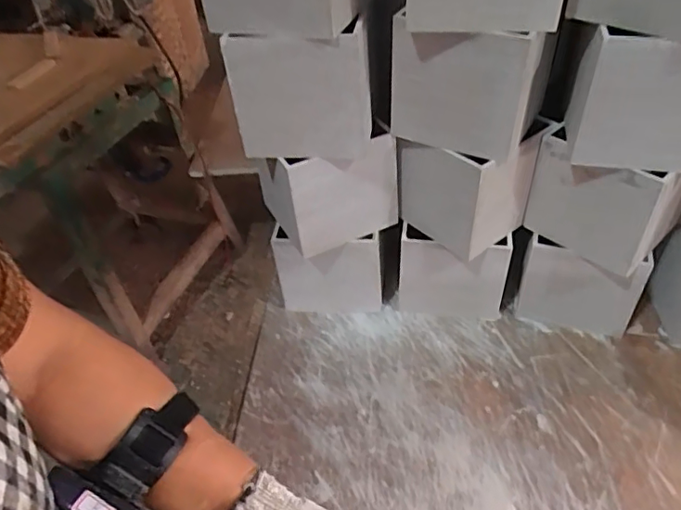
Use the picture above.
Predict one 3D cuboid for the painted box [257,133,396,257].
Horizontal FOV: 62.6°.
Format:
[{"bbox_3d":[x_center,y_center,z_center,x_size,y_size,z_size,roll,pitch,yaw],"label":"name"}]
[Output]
[{"bbox_3d":[-0.011,-0.077,0.573,0.115,0.106,0.091,-21,44,-14],"label":"painted box"}]

